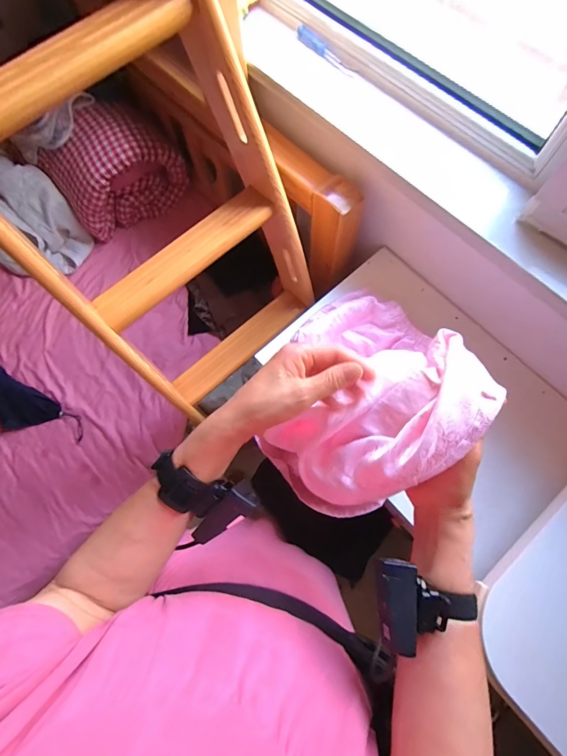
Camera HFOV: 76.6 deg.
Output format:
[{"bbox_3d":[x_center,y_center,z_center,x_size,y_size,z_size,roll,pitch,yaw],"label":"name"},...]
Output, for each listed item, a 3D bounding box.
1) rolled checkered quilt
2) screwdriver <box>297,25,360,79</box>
[{"bbox_3d":[-0.529,-0.663,1.139,0.374,0.261,0.214,-33,74,-8],"label":"rolled checkered quilt"},{"bbox_3d":[0.087,-0.650,0.716,0.018,0.024,0.170,-39,75,-10],"label":"screwdriver"}]

